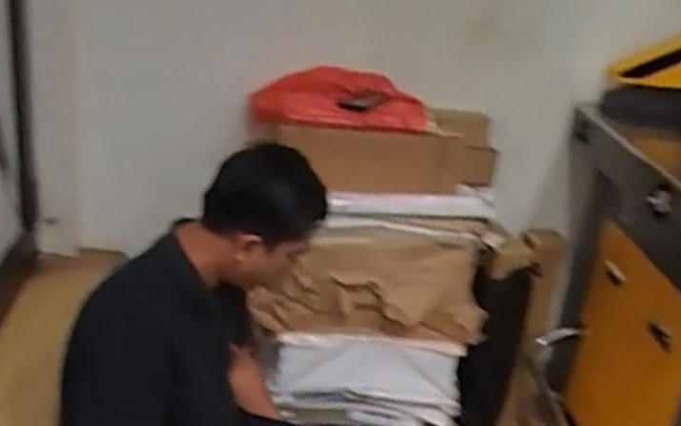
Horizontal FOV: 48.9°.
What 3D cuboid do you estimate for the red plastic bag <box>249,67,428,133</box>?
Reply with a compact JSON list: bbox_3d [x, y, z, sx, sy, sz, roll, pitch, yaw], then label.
[{"bbox_3d":[-0.013,-0.266,1.795,0.421,0.116,0.171,-7,27,-25],"label":"red plastic bag"}]

